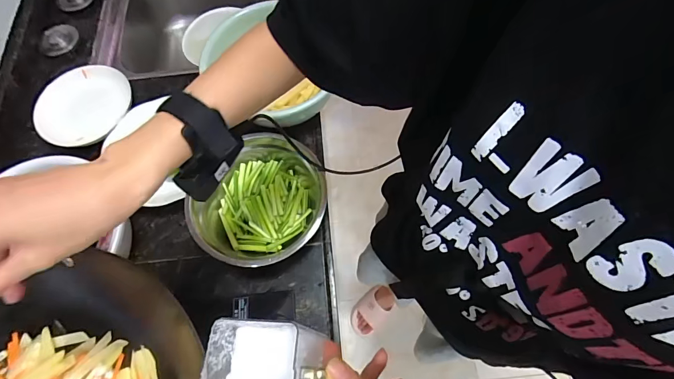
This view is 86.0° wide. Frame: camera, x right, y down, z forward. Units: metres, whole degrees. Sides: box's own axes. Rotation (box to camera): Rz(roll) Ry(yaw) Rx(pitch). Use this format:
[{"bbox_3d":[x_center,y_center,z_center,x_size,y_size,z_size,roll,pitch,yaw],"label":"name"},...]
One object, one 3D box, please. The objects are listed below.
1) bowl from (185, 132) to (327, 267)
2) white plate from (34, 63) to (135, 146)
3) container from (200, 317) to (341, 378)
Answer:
[{"bbox_3d":[-0.113,0.026,0.577,0.186,0.065,0.206,37,74,16],"label":"bowl"},{"bbox_3d":[-0.483,-0.164,0.690,0.172,0.036,0.145,-41,71,-13],"label":"white plate"},{"bbox_3d":[-0.048,0.148,0.285,0.092,0.075,0.075,-8,66,21],"label":"container"}]

